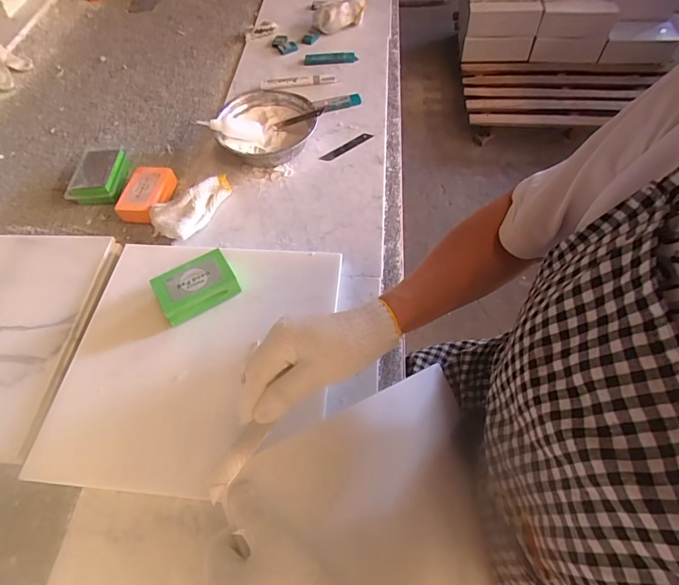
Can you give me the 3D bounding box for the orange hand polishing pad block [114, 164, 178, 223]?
[{"bbox_3d":[-0.297,-0.153,0.642,0.063,0.034,0.095,8,61,8],"label":"orange hand polishing pad block"}]

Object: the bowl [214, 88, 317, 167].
[{"bbox_3d":[-0.118,-0.266,0.679,0.152,0.054,0.153,-1,60,2],"label":"bowl"}]

